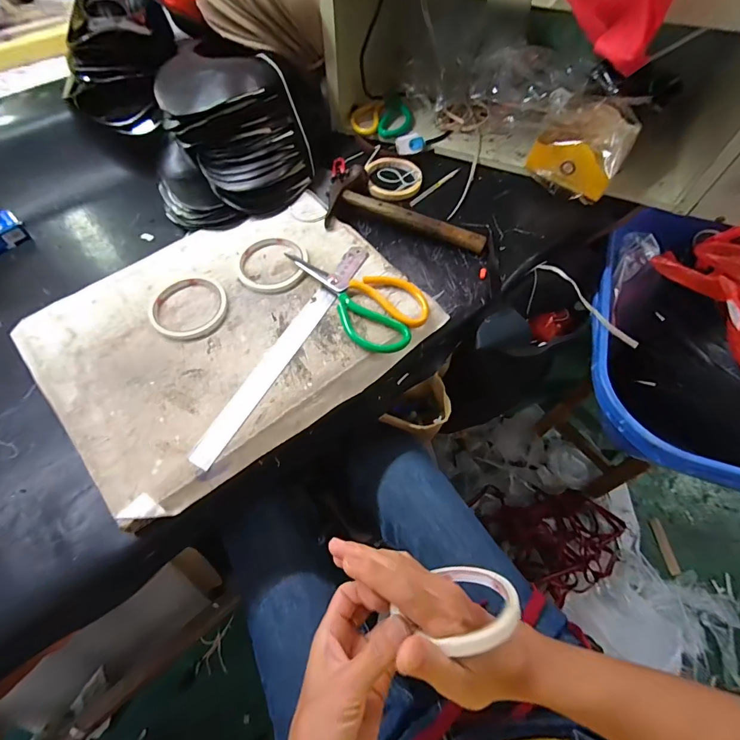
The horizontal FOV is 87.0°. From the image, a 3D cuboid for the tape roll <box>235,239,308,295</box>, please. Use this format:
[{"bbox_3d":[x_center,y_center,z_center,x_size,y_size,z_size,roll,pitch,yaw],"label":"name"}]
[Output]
[{"bbox_3d":[-0.123,-0.136,0.492,0.089,0.010,0.087,0,62,0],"label":"tape roll"}]

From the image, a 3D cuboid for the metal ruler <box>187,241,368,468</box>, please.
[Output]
[{"bbox_3d":[-0.091,-0.034,0.445,0.029,0.004,0.320,27,65,13],"label":"metal ruler"}]

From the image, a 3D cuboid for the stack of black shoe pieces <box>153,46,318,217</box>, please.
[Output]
[{"bbox_3d":[-0.179,-0.337,0.539,0.174,0.120,0.199,-39,69,-19],"label":"stack of black shoe pieces"}]

